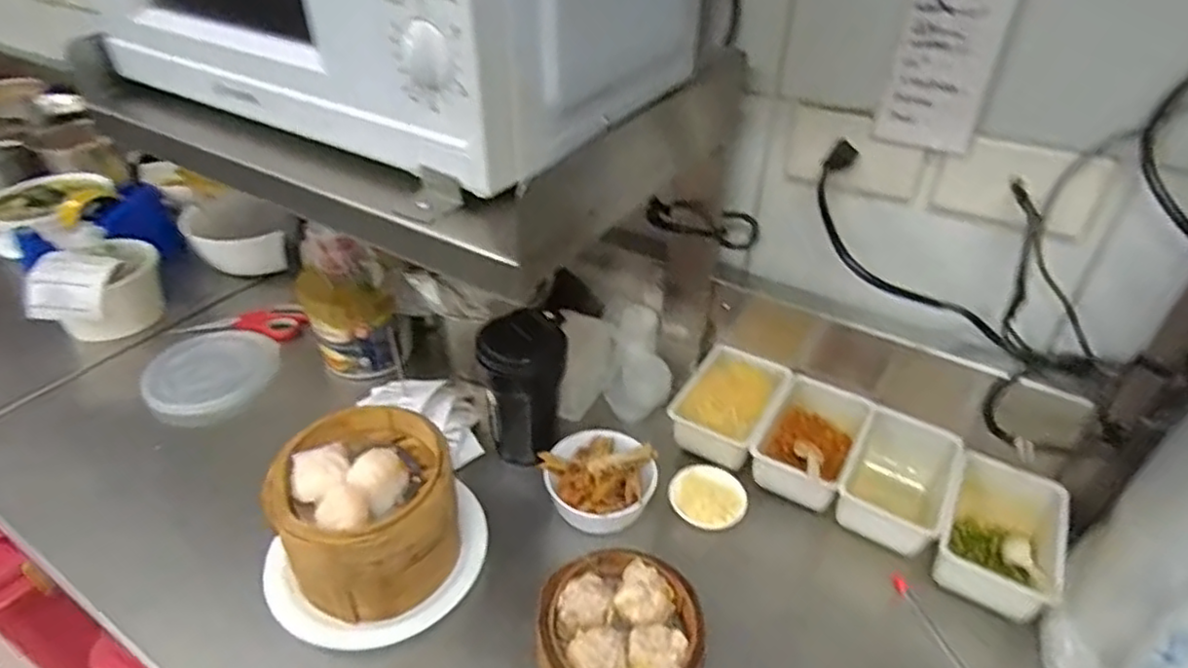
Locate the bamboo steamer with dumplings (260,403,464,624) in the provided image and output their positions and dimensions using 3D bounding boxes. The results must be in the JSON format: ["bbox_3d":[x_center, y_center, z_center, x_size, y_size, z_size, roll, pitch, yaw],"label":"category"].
[{"bbox_3d":[-0.195,0.152,0.587,0.143,0.114,0.140,1,35,-1],"label":"bamboo steamer with dumplings"}]

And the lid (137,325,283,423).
[{"bbox_3d":[-0.464,0.042,0.819,0.144,0.021,0.157,-17,39,-24],"label":"lid"}]

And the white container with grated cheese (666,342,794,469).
[{"bbox_3d":[0.145,0.079,0.725,0.097,0.050,0.138,20,39,24],"label":"white container with grated cheese"}]

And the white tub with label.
[{"bbox_3d":[-0.645,-0.056,0.887,0.137,0.118,0.117,-17,39,-24],"label":"white tub with label"}]

